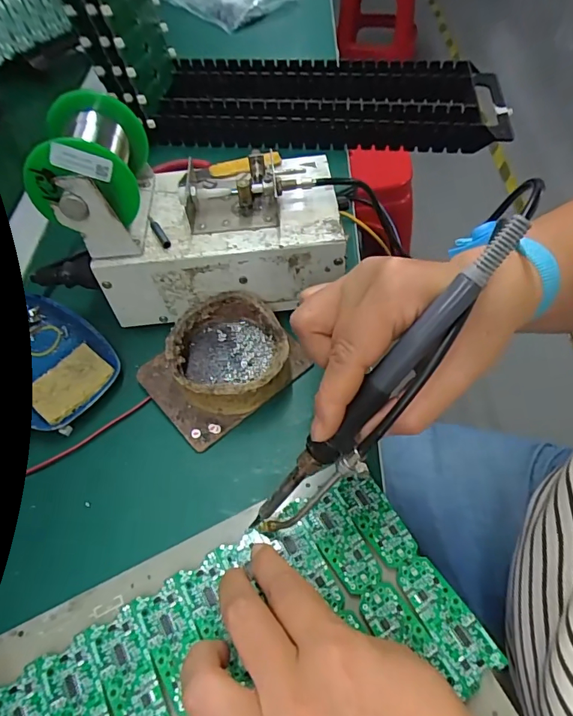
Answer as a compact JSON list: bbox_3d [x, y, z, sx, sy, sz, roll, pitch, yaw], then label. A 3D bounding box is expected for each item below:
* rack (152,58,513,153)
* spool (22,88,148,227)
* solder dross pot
[{"bbox_3d":[0.049,-0.295,0.525,0.382,0.033,0.145,3,56,6],"label":"rack"},{"bbox_3d":[-0.136,-0.136,0.322,0.067,0.072,0.080,-6,56,-1],"label":"spool"},{"bbox_3d":[-0.040,-0.003,0.331,0.080,0.036,0.083,-2,56,2],"label":"solder dross pot"}]

